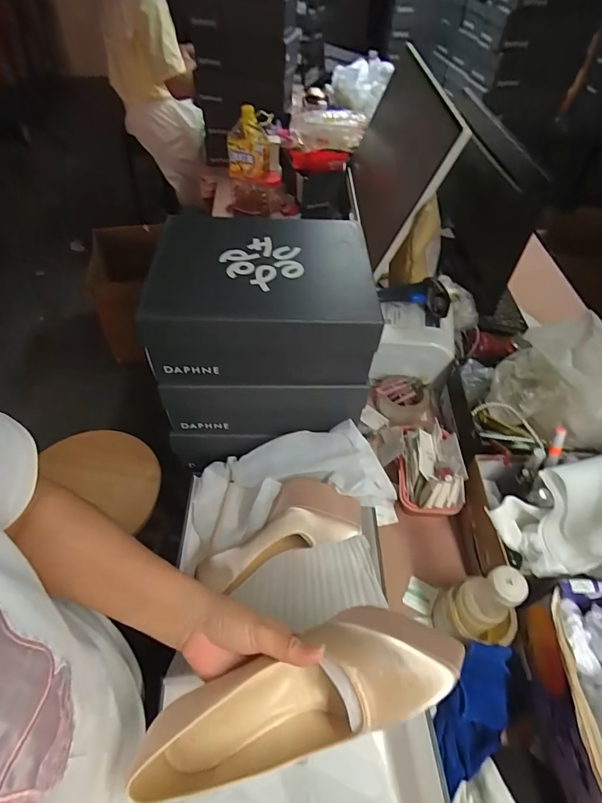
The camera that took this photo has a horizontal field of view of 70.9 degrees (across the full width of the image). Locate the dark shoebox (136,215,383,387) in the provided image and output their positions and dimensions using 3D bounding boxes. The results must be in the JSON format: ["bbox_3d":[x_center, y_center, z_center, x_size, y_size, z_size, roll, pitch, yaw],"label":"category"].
[{"bbox_3d":[-0.055,-0.151,0.610,0.293,0.125,0.226,-1,51,-4],"label":"dark shoebox"}]

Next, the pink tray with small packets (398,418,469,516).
[{"bbox_3d":[0.216,0.107,0.709,0.093,0.054,0.163,4,51,1],"label":"pink tray with small packets"}]

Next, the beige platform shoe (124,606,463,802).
[{"bbox_3d":[0.001,0.241,0.351,0.251,0.070,0.083,-20,54,-7],"label":"beige platform shoe"}]

